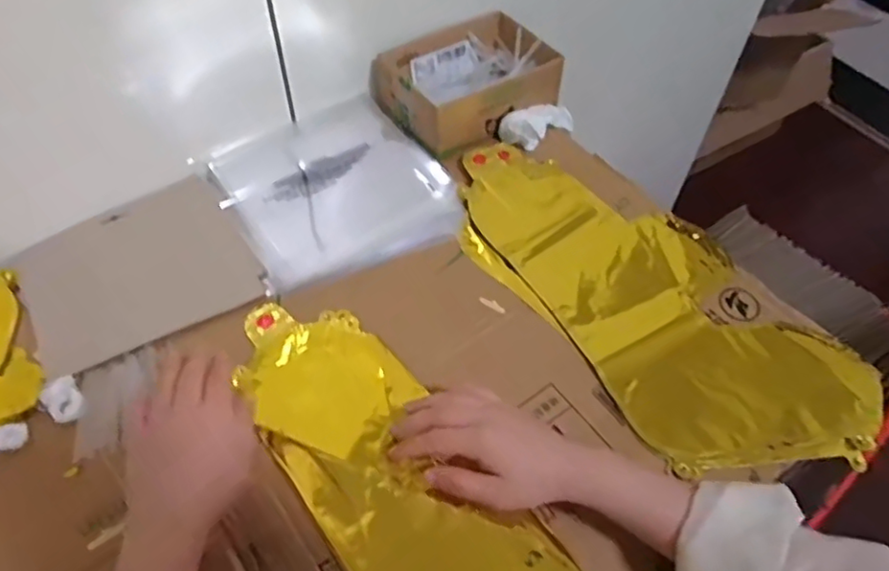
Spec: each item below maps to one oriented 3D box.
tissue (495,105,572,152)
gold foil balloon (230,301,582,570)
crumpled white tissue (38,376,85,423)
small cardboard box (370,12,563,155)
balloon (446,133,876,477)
[{"bbox_3d":[0.115,-0.190,0.742,0.108,0.034,0.039,-23,56,-34],"label":"tissue"},{"bbox_3d":[-0.024,0.171,0.487,0.132,0.012,0.425,-34,63,-24],"label":"gold foil balloon"},{"bbox_3d":[-0.310,0.093,0.515,0.026,0.013,0.031,-33,60,-23],"label":"crumpled white tissue"},{"bbox_3d":[0.028,-0.241,0.742,0.187,0.063,0.140,-29,59,-21],"label":"small cardboard box"},{"bbox_3d":[0.186,0.000,0.614,0.219,0.030,0.449,-29,59,-21],"label":"balloon"}]

